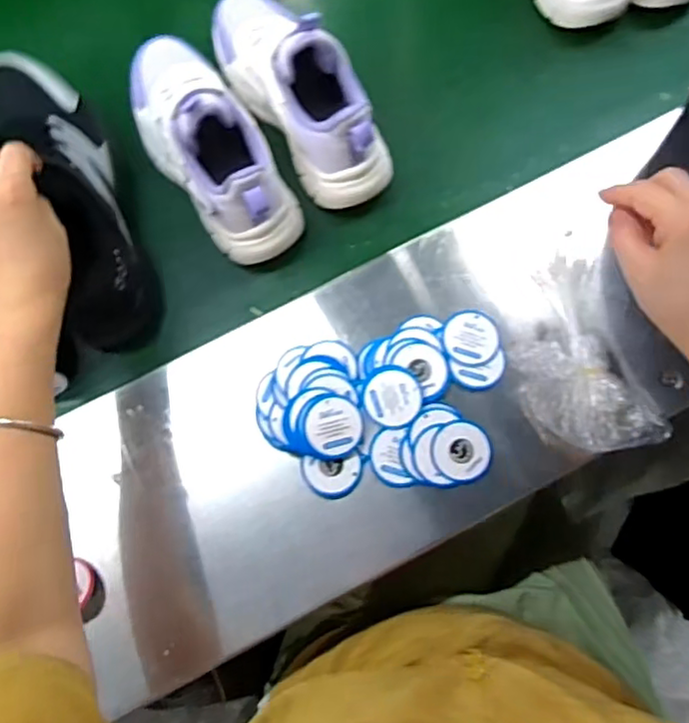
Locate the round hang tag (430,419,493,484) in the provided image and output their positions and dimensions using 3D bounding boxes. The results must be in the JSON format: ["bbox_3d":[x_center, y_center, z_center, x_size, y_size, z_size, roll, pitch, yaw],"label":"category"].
[{"bbox_3d":[0.094,0.072,0.500,0.048,0.004,0.049,0,82,1],"label":"round hang tag"}]

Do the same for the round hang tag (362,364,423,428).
[{"bbox_3d":[0.039,0.028,0.508,0.046,0.006,0.050,0,75,1],"label":"round hang tag"}]

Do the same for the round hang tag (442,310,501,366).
[{"bbox_3d":[0.108,-0.021,0.527,0.046,0.004,0.049,0,75,1],"label":"round hang tag"}]

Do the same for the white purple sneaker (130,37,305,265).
[{"bbox_3d":[-0.132,-0.207,0.560,0.093,0.118,0.241,-28,76,-6],"label":"white purple sneaker"}]

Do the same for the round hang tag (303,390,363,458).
[{"bbox_3d":[-0.008,0.051,0.497,0.049,0.009,0.051,1,87,-11],"label":"round hang tag"}]

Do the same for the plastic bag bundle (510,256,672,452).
[{"bbox_3d":[0.184,-0.006,0.506,0.094,0.019,0.162,-14,75,-2],"label":"plastic bag bundle"}]

